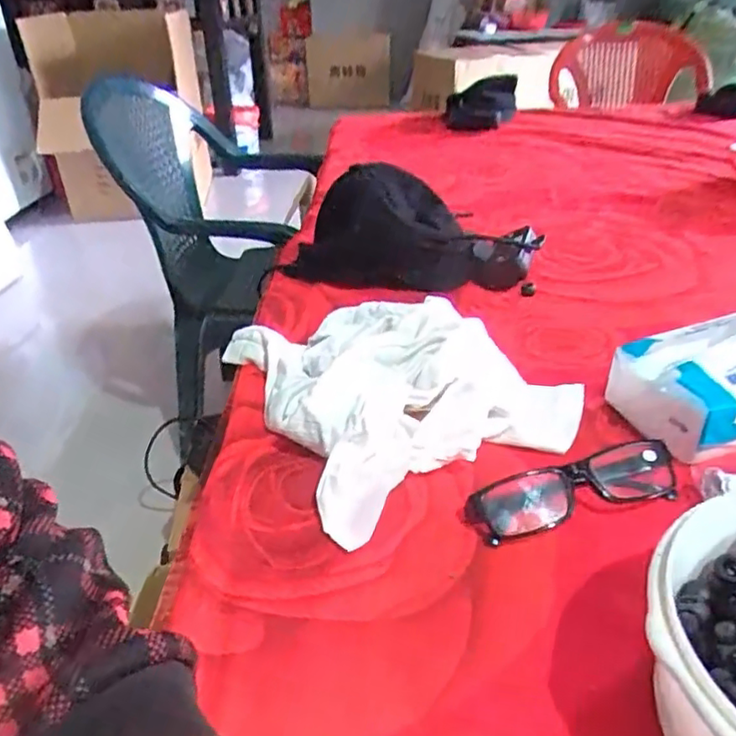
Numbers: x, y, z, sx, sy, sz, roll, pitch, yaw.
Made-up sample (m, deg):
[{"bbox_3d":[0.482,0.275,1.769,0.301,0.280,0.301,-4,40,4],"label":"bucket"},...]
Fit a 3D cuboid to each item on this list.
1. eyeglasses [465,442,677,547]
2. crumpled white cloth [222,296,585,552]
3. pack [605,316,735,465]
[{"bbox_3d":[0.131,0.074,0.397,0.137,0.029,0.044,-10,30,-10],"label":"eyeglasses"},{"bbox_3d":[0.026,0.000,0.507,0.229,0.058,0.260,-17,32,-21],"label":"crumpled white cloth"},{"bbox_3d":[0.271,-0.004,0.453,0.164,0.084,0.093,-16,32,-20],"label":"pack"}]

